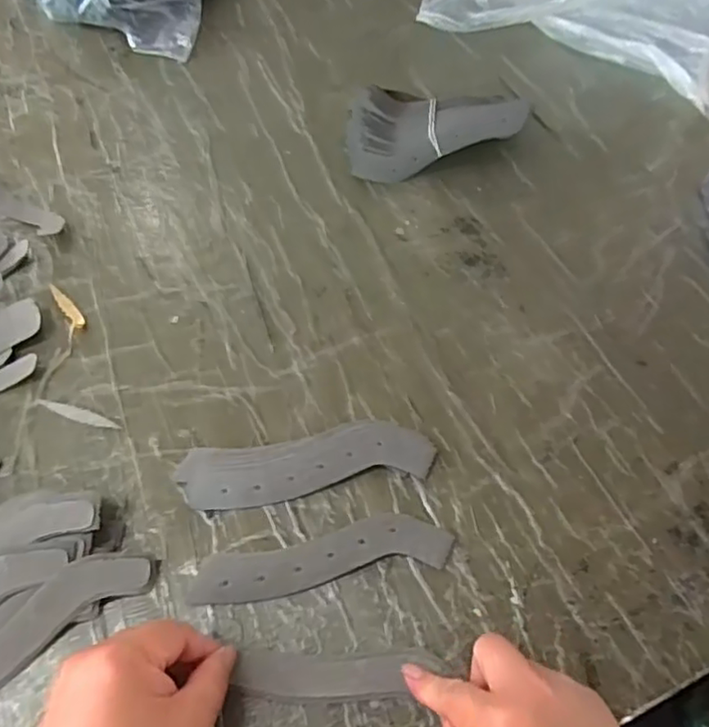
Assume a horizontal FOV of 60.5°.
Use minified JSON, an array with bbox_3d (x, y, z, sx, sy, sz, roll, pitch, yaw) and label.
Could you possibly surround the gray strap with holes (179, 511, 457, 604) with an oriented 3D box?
[{"bbox_3d":[-0.020,0.125,0.398,0.168,0.009,0.038,-8,58,-7],"label":"gray strap with holes"}]

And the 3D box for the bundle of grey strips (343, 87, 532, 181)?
[{"bbox_3d":[0.075,-0.237,0.600,0.172,0.054,0.097,-13,59,-10],"label":"bundle of grey strips"}]

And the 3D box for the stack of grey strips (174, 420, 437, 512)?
[{"bbox_3d":[-0.033,0.069,0.429,0.175,0.017,0.046,-8,58,-7],"label":"stack of grey strips"}]

